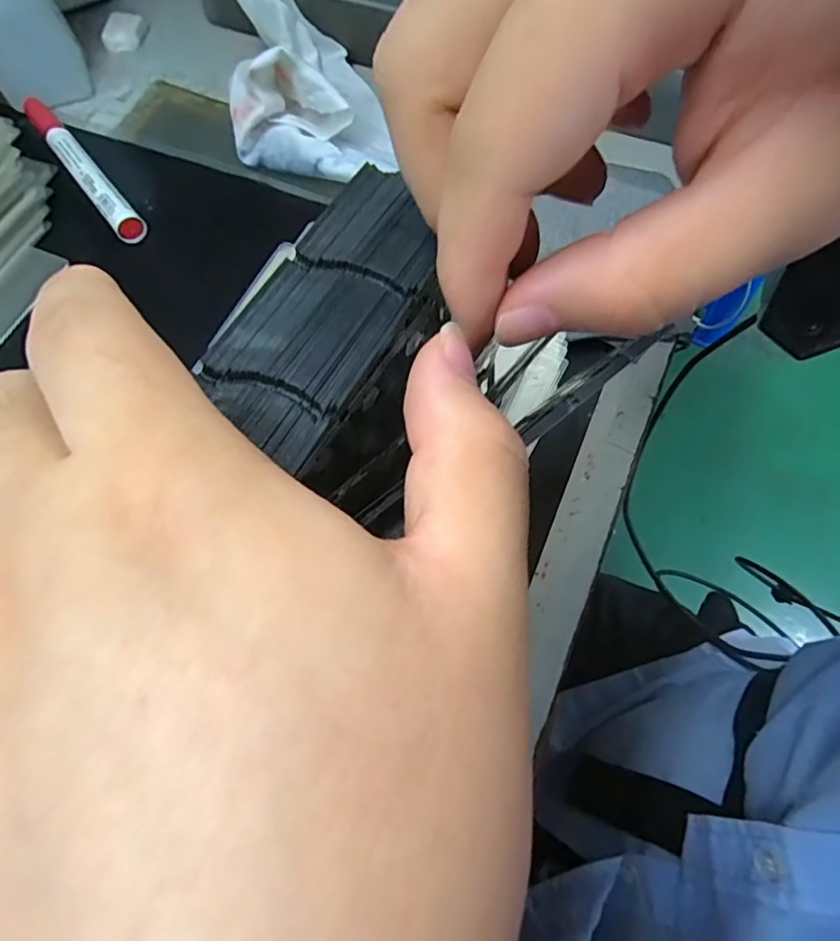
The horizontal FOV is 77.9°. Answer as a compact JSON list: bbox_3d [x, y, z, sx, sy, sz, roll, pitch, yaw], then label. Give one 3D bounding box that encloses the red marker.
[{"bbox_3d":[-0.209,-0.188,0.320,0.016,0.015,0.138,-38,73,-12],"label":"red marker"}]

